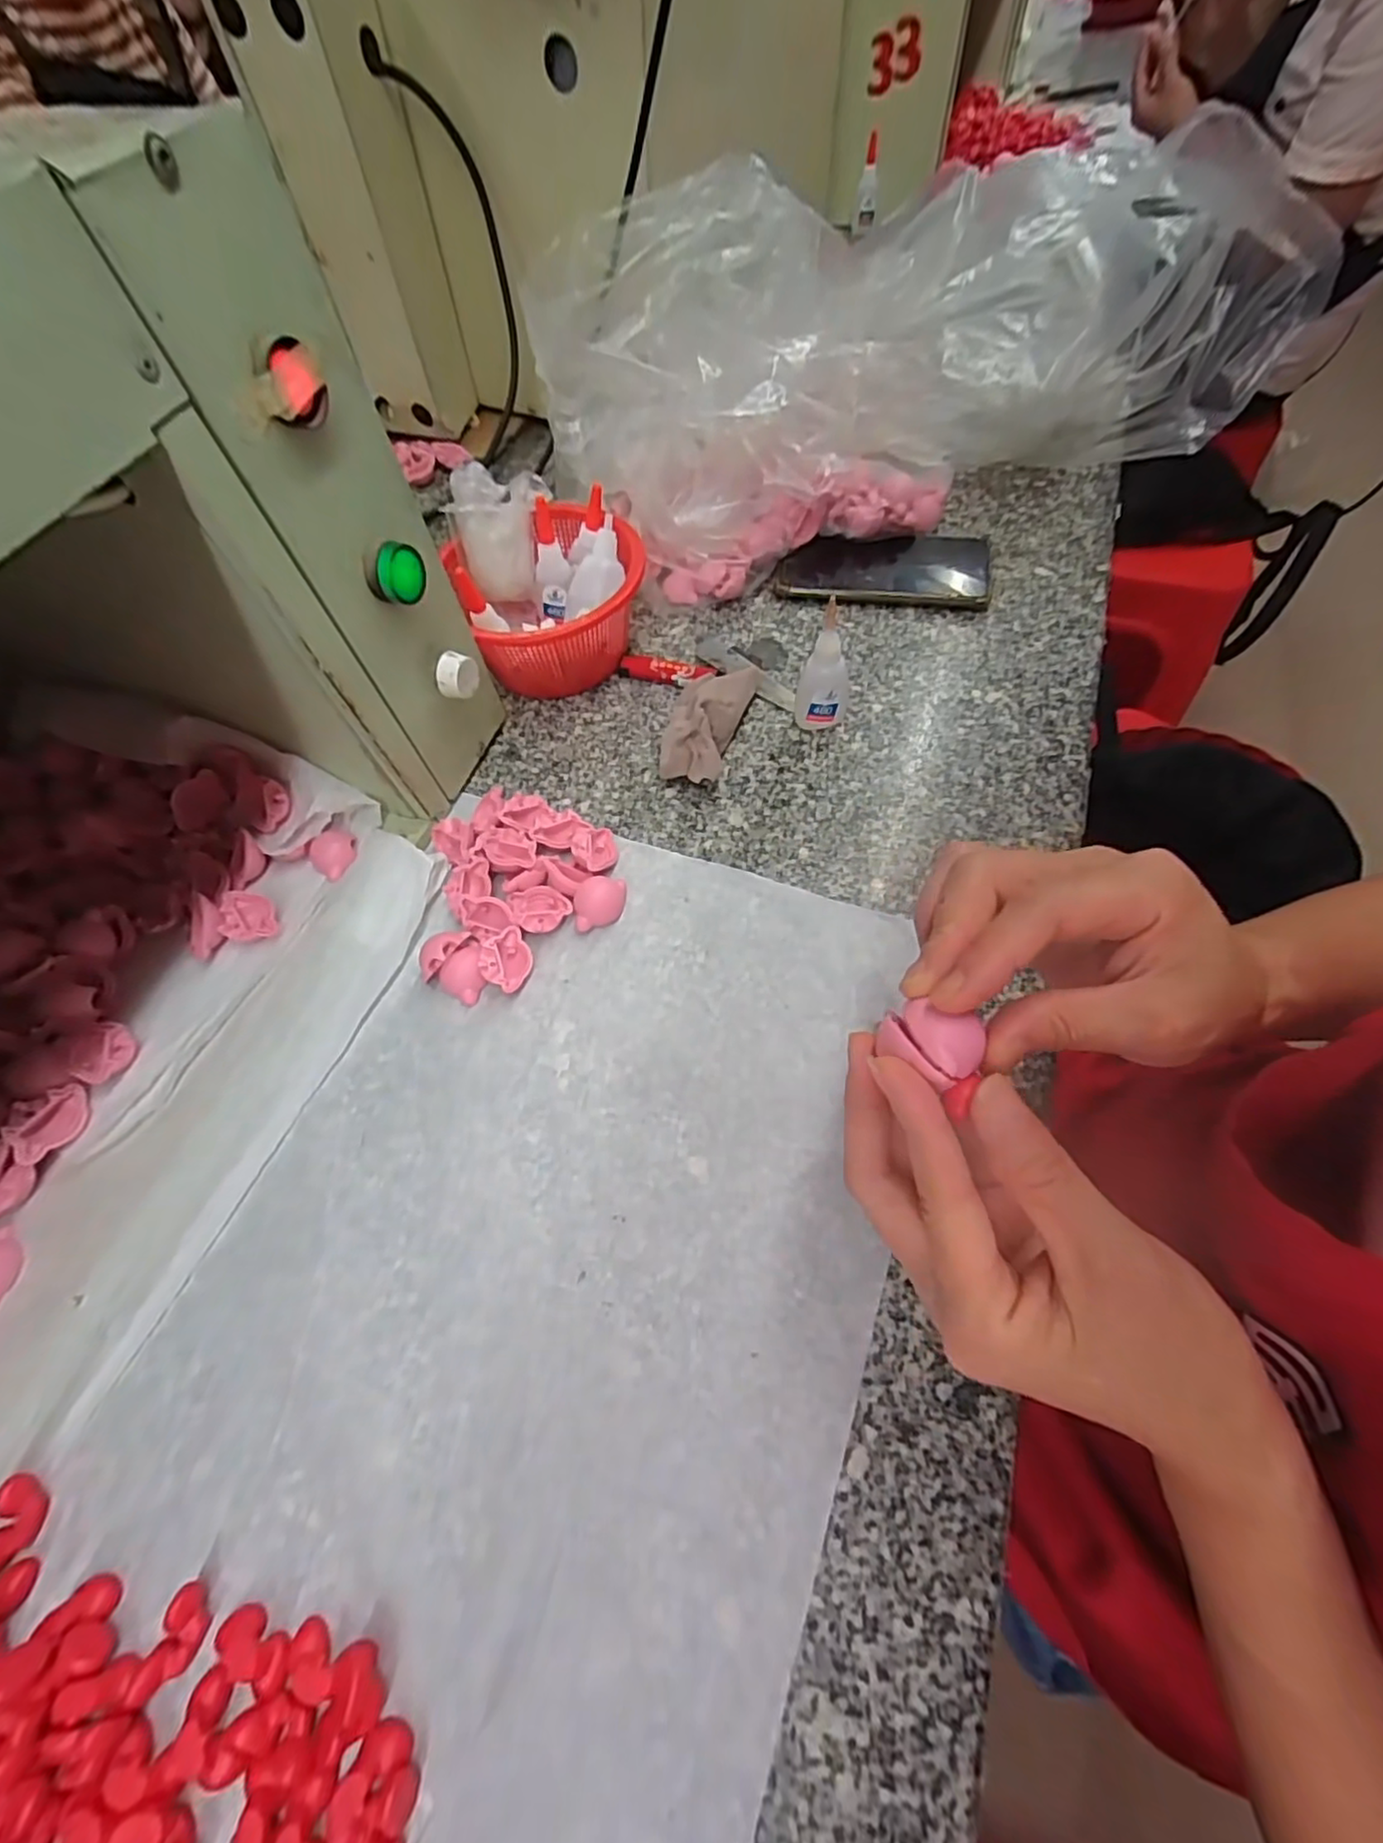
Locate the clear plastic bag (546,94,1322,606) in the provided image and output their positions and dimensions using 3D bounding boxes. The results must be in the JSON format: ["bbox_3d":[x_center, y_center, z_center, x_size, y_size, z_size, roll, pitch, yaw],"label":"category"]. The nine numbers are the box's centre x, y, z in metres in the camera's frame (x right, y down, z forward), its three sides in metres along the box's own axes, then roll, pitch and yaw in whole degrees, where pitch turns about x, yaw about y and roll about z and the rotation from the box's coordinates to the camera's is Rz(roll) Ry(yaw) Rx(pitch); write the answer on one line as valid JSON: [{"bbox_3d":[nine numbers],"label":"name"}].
[{"bbox_3d":[0.195,-0.452,0.507,0.616,0.182,0.197,-20,62,-7],"label":"clear plastic bag"}]

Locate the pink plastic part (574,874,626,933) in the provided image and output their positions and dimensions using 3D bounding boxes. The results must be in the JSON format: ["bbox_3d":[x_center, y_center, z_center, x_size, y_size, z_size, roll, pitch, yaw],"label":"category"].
[{"bbox_3d":[-0.054,-0.011,0.377,0.033,0.017,0.028,-5,61,1],"label":"pink plastic part"}]

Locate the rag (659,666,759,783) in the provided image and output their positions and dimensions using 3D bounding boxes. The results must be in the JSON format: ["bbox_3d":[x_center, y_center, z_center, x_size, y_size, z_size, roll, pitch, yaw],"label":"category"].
[{"bbox_3d":[0.010,-0.138,0.430,0.052,0.039,0.101,9,62,9],"label":"rag"}]

